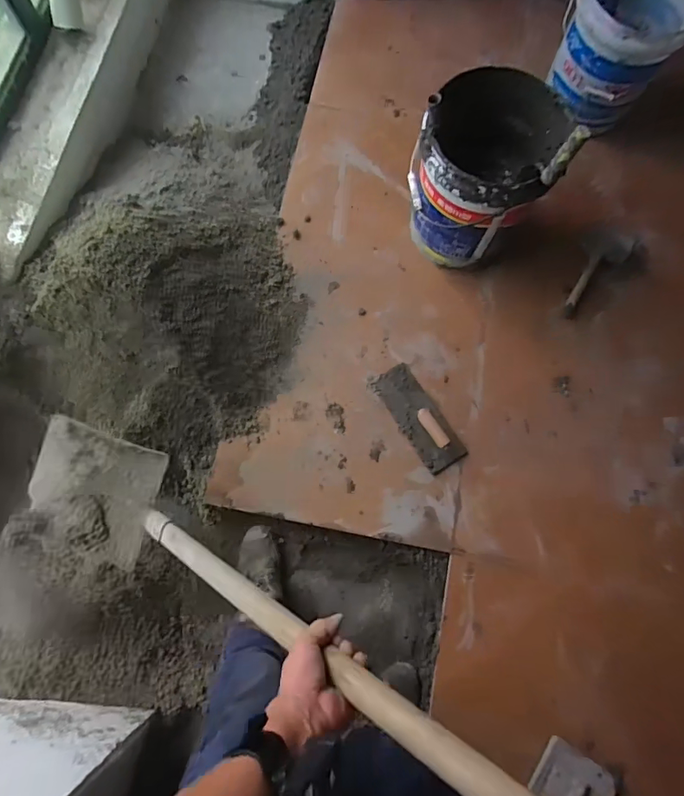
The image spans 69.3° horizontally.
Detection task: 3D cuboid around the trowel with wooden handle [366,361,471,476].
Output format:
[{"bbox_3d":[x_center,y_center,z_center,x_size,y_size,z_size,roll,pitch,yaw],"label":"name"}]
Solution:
[{"bbox_3d":[0.190,0.039,1.202,0.114,0.072,0.283,-33,78,-8],"label":"trowel with wooden handle"}]

